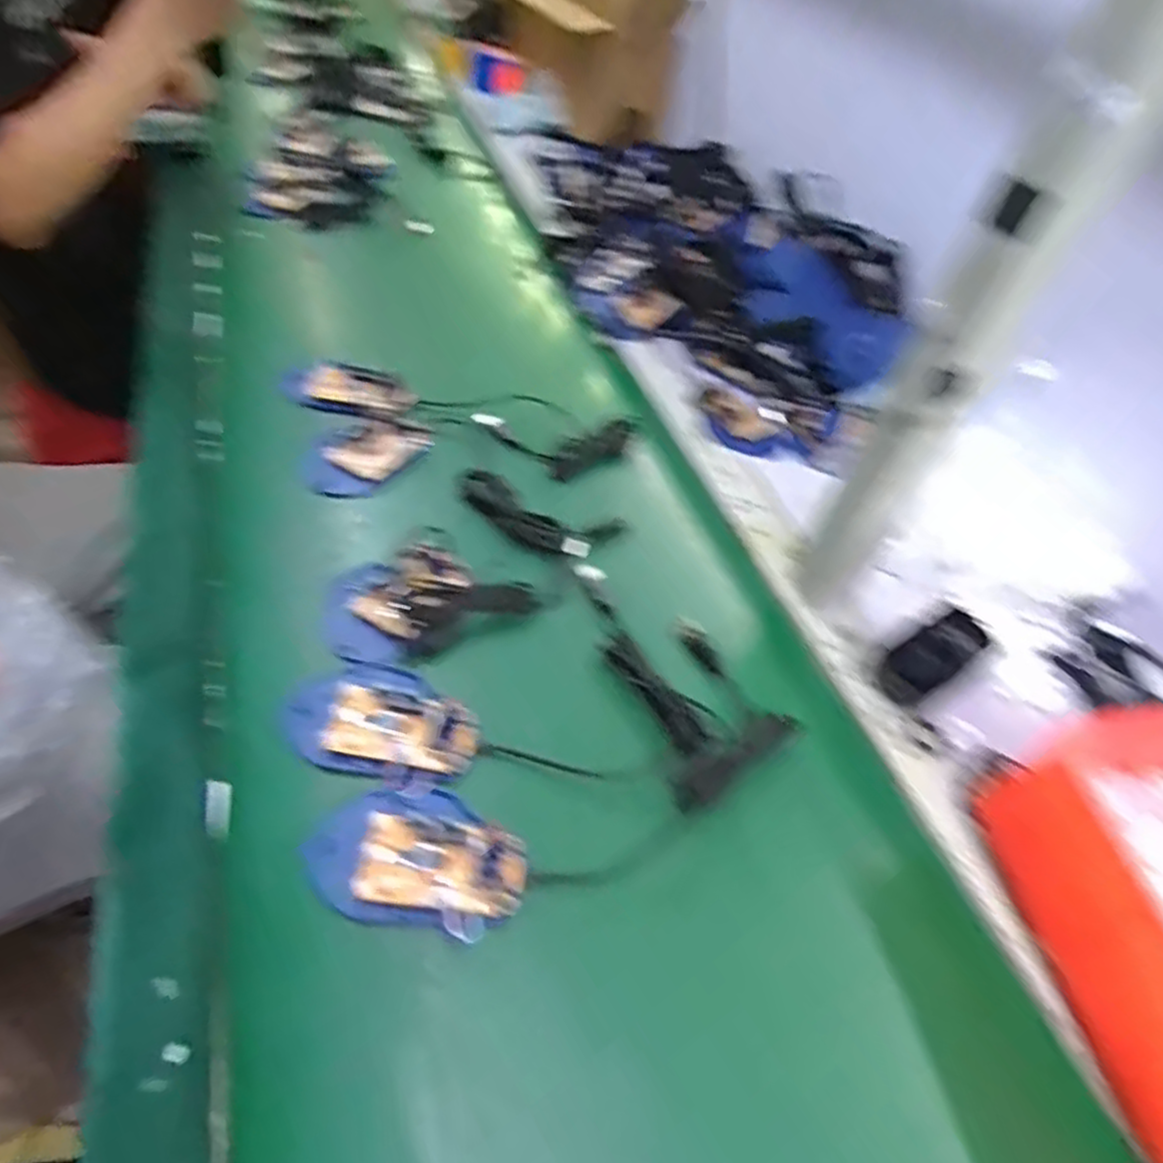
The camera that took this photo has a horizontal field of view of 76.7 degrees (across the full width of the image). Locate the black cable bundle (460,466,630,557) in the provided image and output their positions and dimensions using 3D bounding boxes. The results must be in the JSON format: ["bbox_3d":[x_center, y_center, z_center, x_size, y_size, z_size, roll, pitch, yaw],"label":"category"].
[{"bbox_3d":[-0.036,-0.052,0.573,0.130,0.020,0.062,19,48,9],"label":"black cable bundle"}]

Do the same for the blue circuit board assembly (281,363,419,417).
[{"bbox_3d":[-0.204,-0.170,0.650,0.111,0.019,0.048,13,48,3],"label":"blue circuit board assembly"}]

